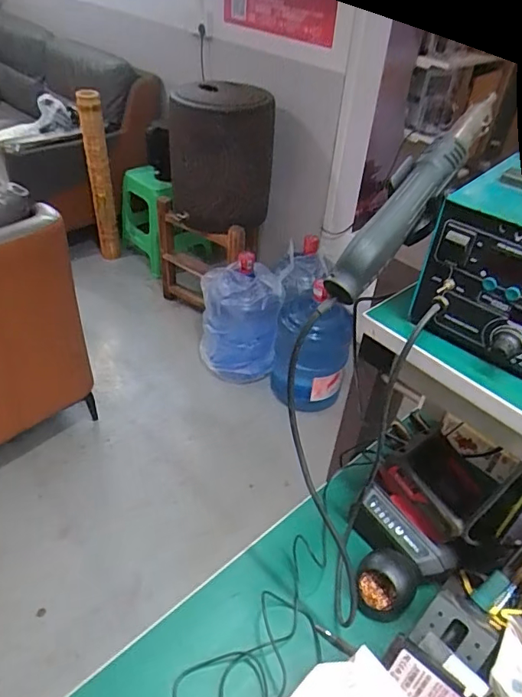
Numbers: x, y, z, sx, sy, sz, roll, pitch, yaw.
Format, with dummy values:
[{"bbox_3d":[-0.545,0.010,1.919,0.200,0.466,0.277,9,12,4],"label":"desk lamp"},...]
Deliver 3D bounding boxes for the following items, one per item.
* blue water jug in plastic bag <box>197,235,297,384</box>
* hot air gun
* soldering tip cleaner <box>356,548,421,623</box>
[{"bbox_3d":[-0.063,-0.114,1.872,0.331,0.446,0.267,3,41,-2],"label":"blue water jug in plastic bag"},{"bbox_3d":[0.137,-0.138,0.444,0.045,0.040,0.233,32,76,28],"label":"hot air gun"},{"bbox_3d":[0.150,0.279,0.586,0.070,0.060,0.063,20,43,17],"label":"soldering tip cleaner"}]

